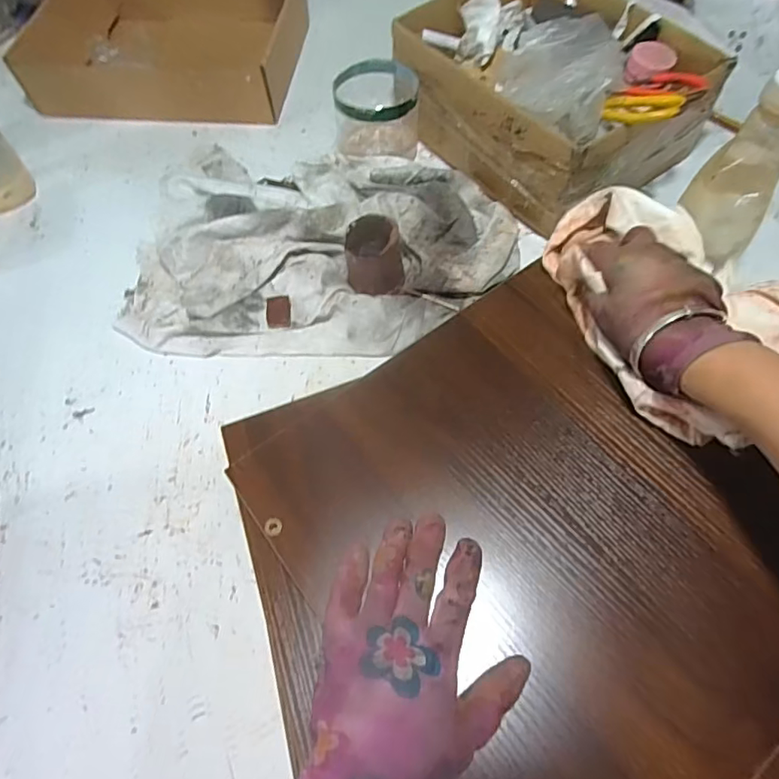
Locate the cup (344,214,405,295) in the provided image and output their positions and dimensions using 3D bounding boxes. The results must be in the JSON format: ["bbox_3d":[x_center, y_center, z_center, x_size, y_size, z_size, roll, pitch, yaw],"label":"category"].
[{"bbox_3d":[-0.017,-0.144,0.559,0.059,0.061,0.056,-1,61,2],"label":"cup"}]

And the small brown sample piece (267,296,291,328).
[{"bbox_3d":[-0.121,-0.084,0.584,0.026,0.004,0.034,-4,86,-1],"label":"small brown sample piece"}]

